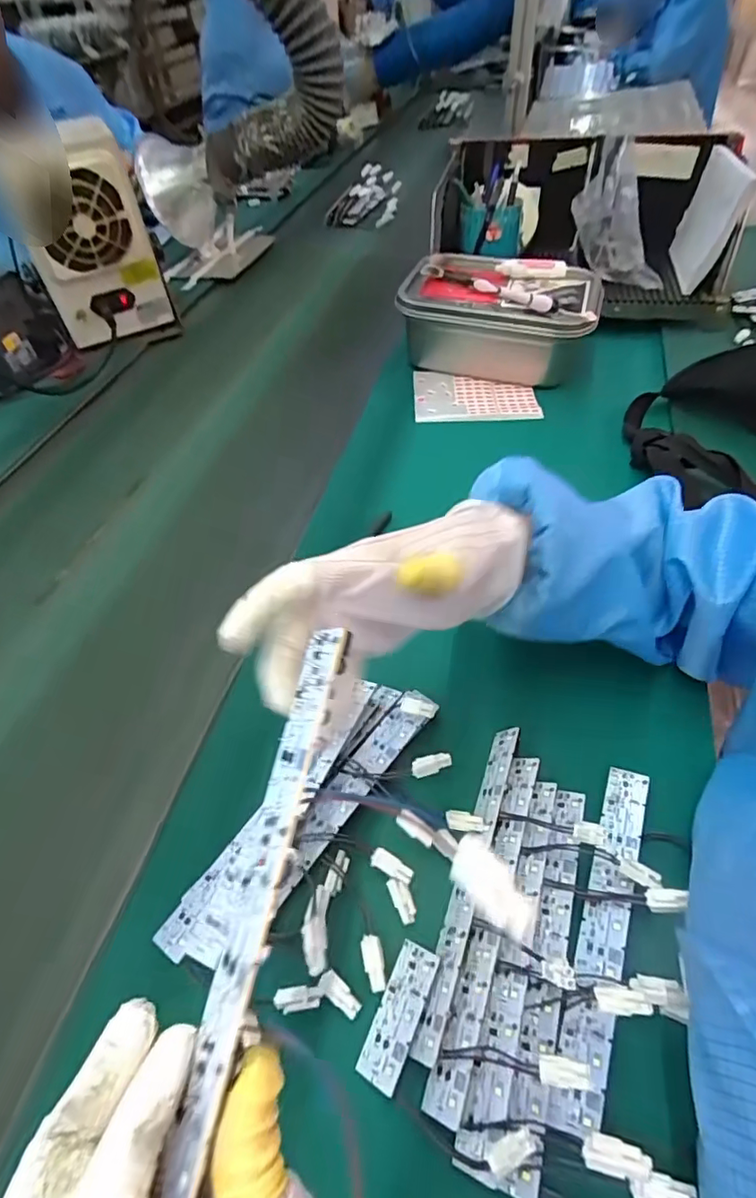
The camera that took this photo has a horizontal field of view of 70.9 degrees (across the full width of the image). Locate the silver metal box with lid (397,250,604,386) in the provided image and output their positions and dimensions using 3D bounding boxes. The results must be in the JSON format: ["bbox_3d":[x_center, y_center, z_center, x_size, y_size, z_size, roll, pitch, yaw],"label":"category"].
[{"bbox_3d":[0.154,-0.359,0.687,0.236,0.098,0.160,10,52,13],"label":"silver metal box with lid"}]

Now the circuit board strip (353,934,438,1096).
[{"bbox_3d":[0.012,0.224,0.287,0.024,0.004,0.064,2,49,39],"label":"circuit board strip"}]

